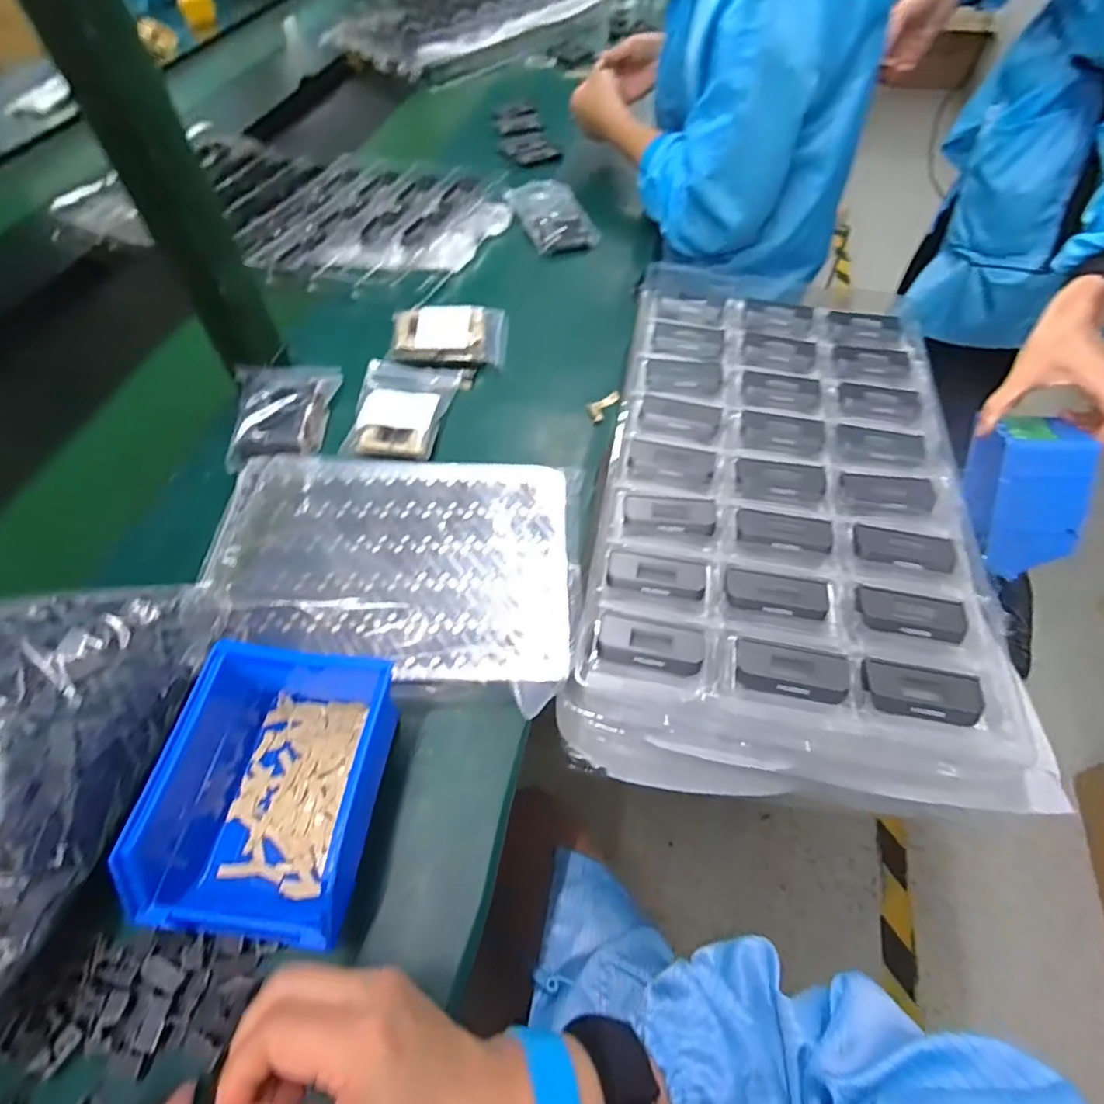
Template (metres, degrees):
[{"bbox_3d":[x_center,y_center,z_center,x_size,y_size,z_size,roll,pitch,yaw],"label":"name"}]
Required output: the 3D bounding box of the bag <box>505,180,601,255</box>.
[{"bbox_3d":[-0.004,-0.437,0.748,0.083,0.030,0.151,-21,57,-13],"label":"bag"}]

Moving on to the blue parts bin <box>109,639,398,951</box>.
[{"bbox_3d":[-0.152,0.128,0.332,0.104,0.072,0.149,6,56,5],"label":"blue parts bin"}]

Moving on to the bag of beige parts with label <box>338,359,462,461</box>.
[{"bbox_3d":[-0.137,-0.133,0.537,0.086,0.018,0.128,3,55,3],"label":"bag of beige parts with label"}]

